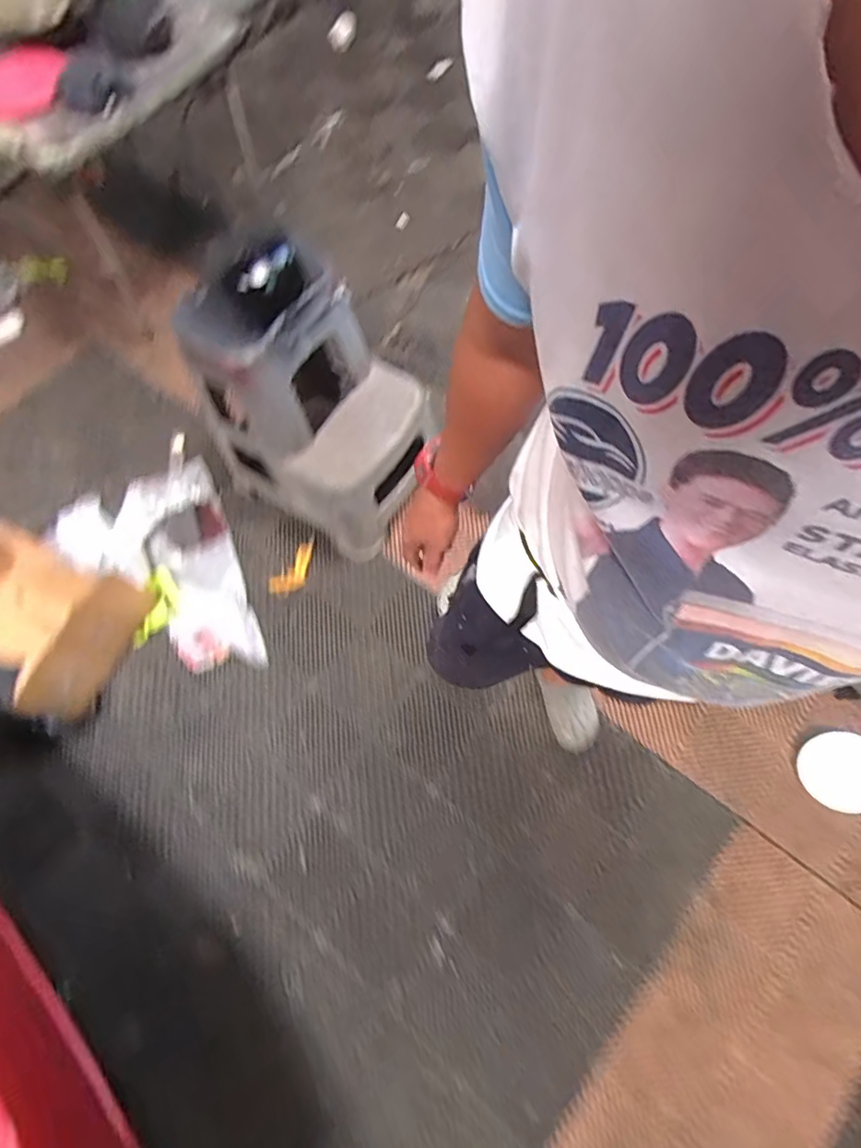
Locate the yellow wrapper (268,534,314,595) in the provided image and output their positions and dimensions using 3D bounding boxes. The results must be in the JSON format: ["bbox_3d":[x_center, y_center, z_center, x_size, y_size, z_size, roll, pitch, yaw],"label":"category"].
[{"bbox_3d":[-0.375,-0.017,1.541,0.078,0.013,0.187,30,74,12],"label":"yellow wrapper"}]

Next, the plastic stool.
[{"bbox_3d":[-0.263,-0.418,1.345,0.467,0.658,0.411,36,75,13],"label":"plastic stool"}]

